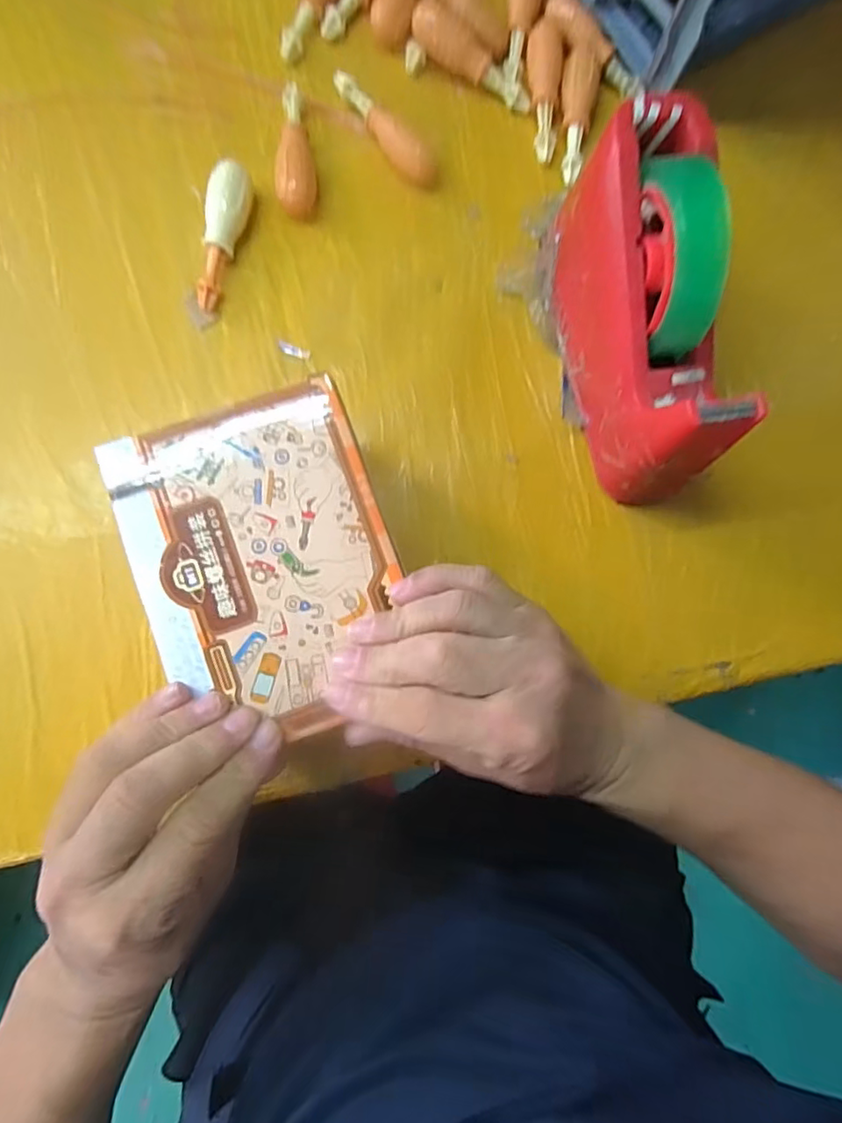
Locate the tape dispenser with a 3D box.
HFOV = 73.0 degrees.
[{"bbox_3d":[0.133,-0.143,0.336,0.064,0.121,0.194,-8,83,-5],"label":"tape dispenser"}]

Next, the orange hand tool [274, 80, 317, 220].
[{"bbox_3d":[-0.087,-0.283,0.384,0.026,0.024,0.099,-7,83,-5],"label":"orange hand tool"}]

